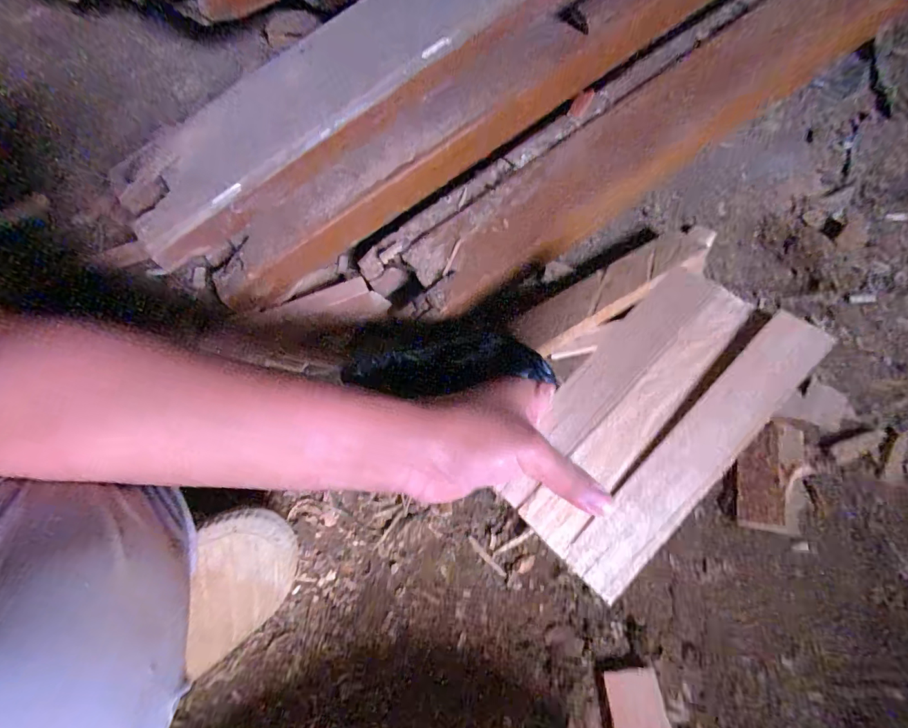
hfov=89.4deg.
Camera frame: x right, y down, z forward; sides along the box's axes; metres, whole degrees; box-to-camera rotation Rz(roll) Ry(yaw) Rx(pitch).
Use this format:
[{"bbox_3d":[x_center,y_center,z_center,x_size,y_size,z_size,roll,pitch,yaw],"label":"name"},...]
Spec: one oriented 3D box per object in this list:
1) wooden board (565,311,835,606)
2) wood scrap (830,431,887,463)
[{"bbox_3d":[0.155,0.054,0.290,0.215,0.007,0.037,-46,65,-6],"label":"wooden board"},{"bbox_3d":[0.379,0.077,0.428,0.061,0.004,0.019,-18,61,-6],"label":"wood scrap"}]

